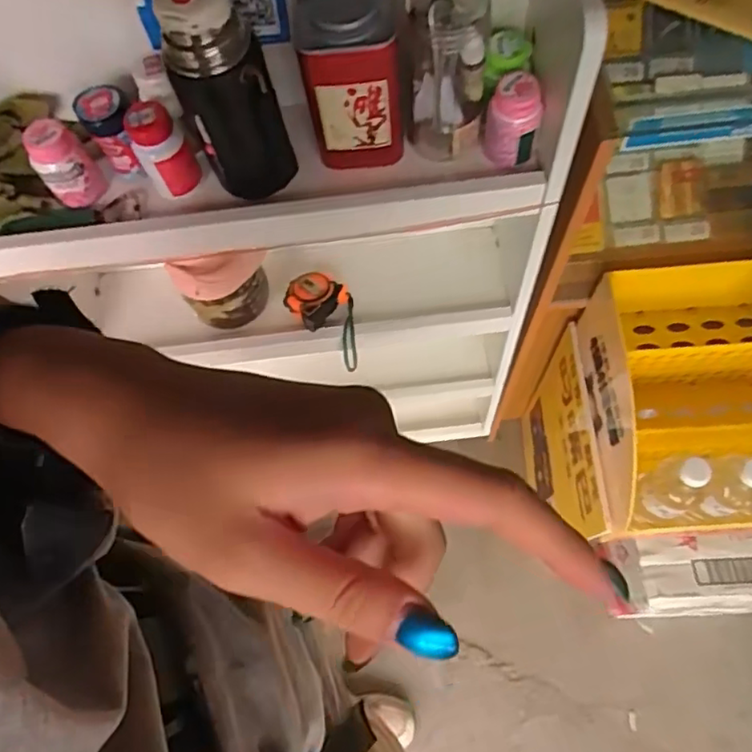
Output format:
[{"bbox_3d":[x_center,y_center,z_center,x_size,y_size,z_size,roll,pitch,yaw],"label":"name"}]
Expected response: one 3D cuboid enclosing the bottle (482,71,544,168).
[{"bbox_3d":[0.123,-0.230,0.560,0.048,0.076,0.040,2,67,4],"label":"bottle"}]

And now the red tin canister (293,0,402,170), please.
[{"bbox_3d":[-0.023,-0.270,0.558,0.086,0.147,0.088,-8,67,0],"label":"red tin canister"}]

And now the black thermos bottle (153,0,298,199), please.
[{"bbox_3d":[-0.122,-0.230,0.522,0.070,0.185,0.069,-34,69,-11],"label":"black thermos bottle"}]

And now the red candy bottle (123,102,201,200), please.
[{"bbox_3d":[-0.201,-0.211,0.586,0.047,0.087,0.038,-24,67,-7],"label":"red candy bottle"}]

